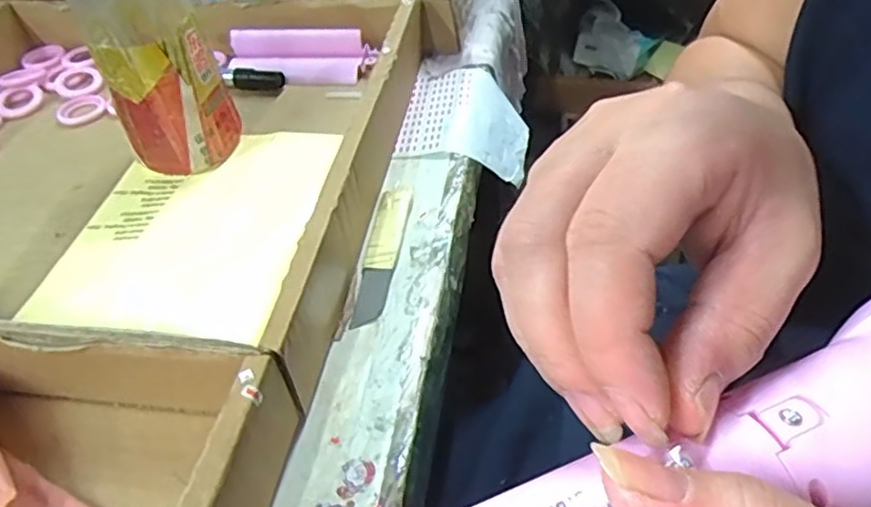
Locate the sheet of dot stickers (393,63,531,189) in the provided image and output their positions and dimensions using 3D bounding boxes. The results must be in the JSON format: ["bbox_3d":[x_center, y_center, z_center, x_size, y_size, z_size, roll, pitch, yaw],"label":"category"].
[{"bbox_3d":[0.024,-0.104,0.488,0.095,0.017,0.107,11,51,-3],"label":"sheet of dot stickers"}]

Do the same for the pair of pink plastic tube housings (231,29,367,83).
[{"bbox_3d":[-0.115,-0.162,0.526,0.110,0.033,0.033,0,47,5],"label":"pair of pink plastic tube housings"}]

